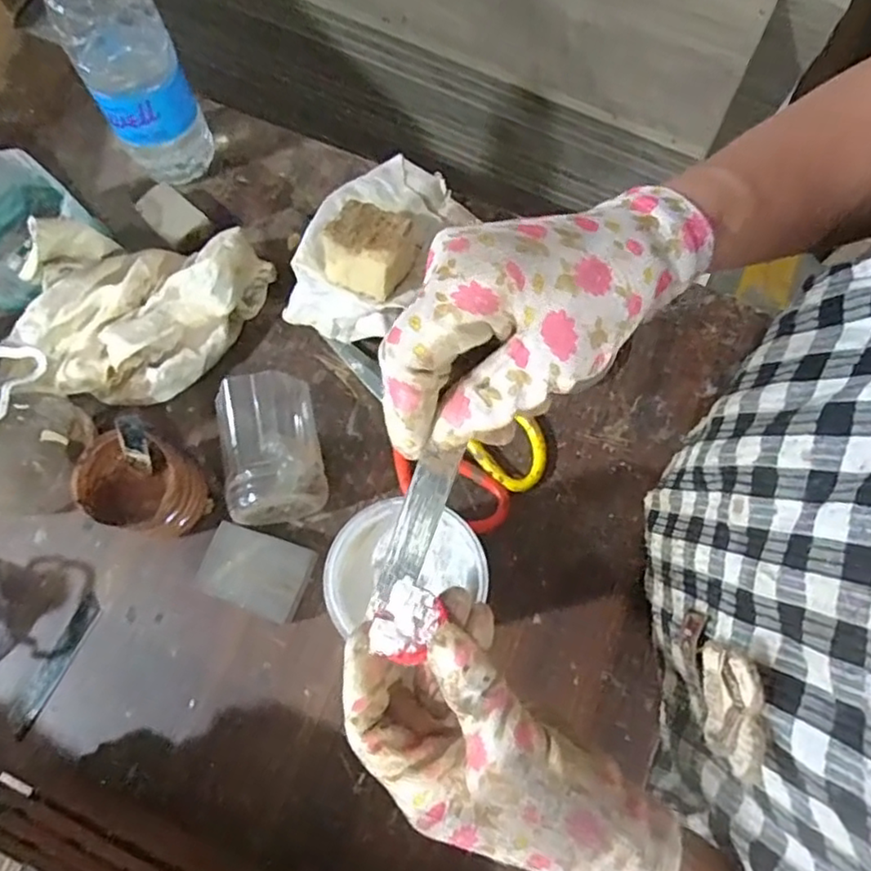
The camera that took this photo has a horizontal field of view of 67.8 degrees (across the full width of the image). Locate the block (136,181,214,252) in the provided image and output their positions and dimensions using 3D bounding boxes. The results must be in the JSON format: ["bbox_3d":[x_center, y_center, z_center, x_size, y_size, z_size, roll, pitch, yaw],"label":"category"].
[{"bbox_3d":[-0.209,-0.175,0.521,0.053,0.020,0.034,42,80,10],"label":"block"}]

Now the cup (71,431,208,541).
[{"bbox_3d":[-0.198,0.036,0.451,0.069,0.072,0.062,23,78,6],"label":"cup"}]

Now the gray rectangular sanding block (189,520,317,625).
[{"bbox_3d":[-0.124,0.095,0.457,0.070,0.030,0.051,22,77,6],"label":"gray rectangular sanding block"}]

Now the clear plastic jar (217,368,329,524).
[{"bbox_3d":[-0.115,0.010,0.463,0.062,0.062,0.098,-14,76,-3],"label":"clear plastic jar"}]

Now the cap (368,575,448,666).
[{"bbox_3d":[-0.012,0.080,0.281,0.025,0.010,0.030,31,79,8],"label":"cap"}]

